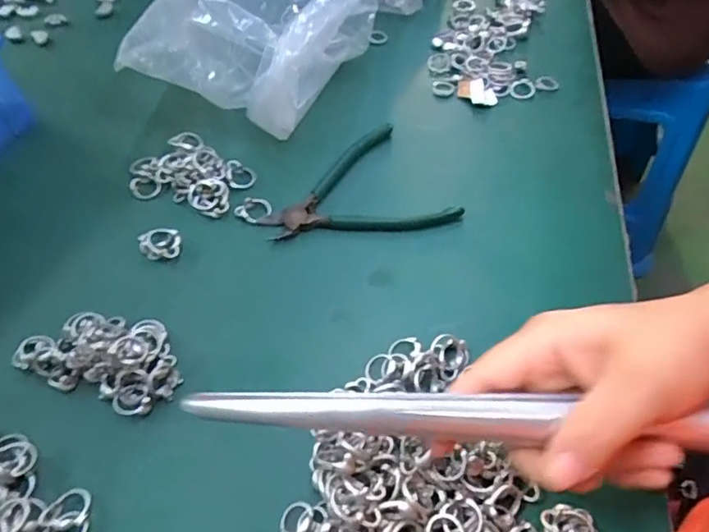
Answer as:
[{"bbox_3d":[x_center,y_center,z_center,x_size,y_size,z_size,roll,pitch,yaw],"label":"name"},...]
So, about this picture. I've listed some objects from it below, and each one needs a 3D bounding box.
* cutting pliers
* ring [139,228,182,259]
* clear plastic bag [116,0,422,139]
[{"bbox_3d":[0.000,-0.069,0.432,0.148,0.010,0.112,-8,54,-4],"label":"cutting pliers"},{"bbox_3d":[-0.148,-0.017,0.404,0.031,0.007,0.029,-1,54,1],"label":"ring"},{"bbox_3d":[-0.041,-0.262,0.523,0.159,0.094,0.395,27,59,20],"label":"clear plastic bag"}]

